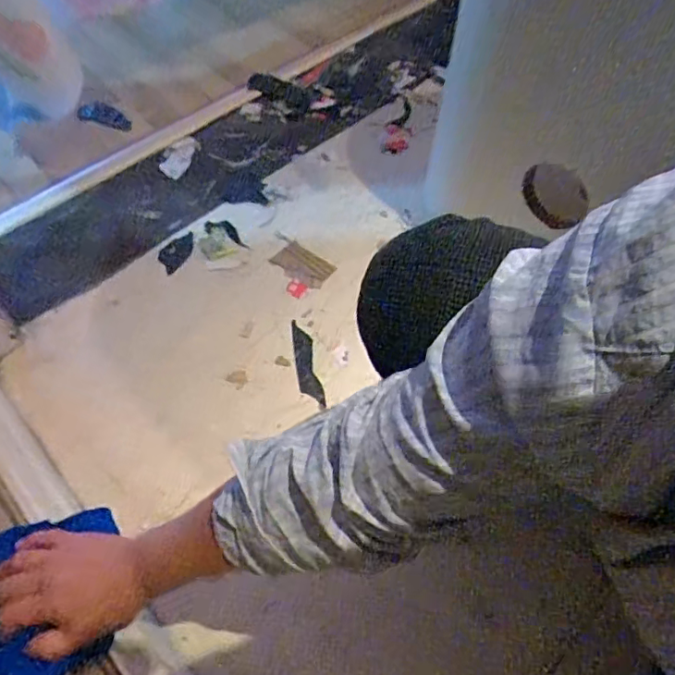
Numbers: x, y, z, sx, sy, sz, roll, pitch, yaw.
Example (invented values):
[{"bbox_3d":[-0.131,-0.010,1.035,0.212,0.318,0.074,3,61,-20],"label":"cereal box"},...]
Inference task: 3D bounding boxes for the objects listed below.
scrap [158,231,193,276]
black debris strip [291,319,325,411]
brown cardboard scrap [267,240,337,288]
[{"bbox_3d":[-0.255,-0.138,0.888,0.041,0.008,0.074,33,63,19],"label":"scrap"},{"bbox_3d":[-0.045,0.035,0.788,0.031,0.011,0.133,-10,58,-7],"label":"black debris strip"},{"bbox_3d":[-0.055,-0.116,0.875,0.095,0.007,0.057,31,63,17],"label":"brown cardboard scrap"}]

